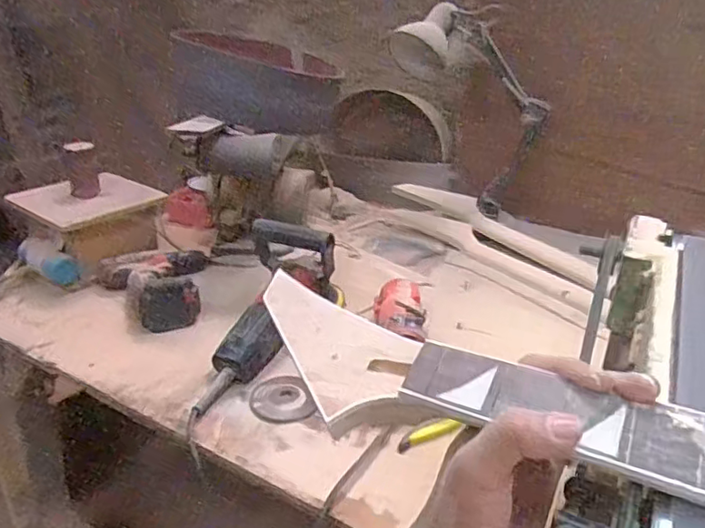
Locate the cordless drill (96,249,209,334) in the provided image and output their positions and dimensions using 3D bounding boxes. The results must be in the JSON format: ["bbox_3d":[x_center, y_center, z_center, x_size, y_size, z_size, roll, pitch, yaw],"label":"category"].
[{"bbox_3d":[-0.328,0.030,0.978,0.180,0.061,0.209,-8,28,-16],"label":"cordless drill"}]

